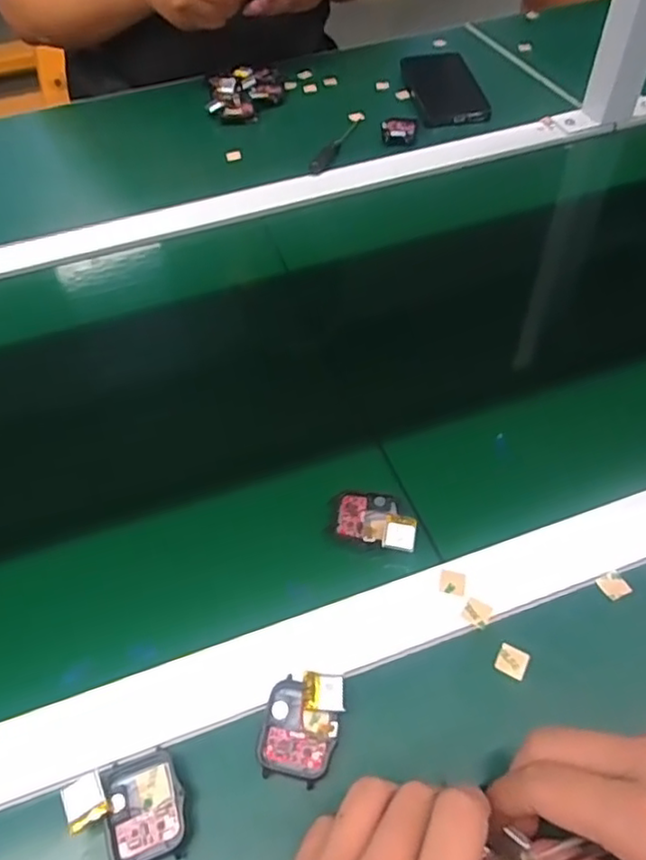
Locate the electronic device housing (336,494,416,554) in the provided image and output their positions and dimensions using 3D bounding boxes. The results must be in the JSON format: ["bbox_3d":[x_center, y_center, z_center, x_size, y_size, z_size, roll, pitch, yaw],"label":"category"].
[{"bbox_3d":[0.034,0.056,0.387,0.050,0.014,0.042,7,54,9],"label":"electronic device housing"}]

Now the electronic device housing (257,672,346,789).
[{"bbox_3d":[-0.011,0.150,0.314,0.038,0.018,0.049,10,54,11],"label":"electronic device housing"}]

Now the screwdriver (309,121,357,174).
[{"bbox_3d":[0.014,-0.321,0.689,0.019,0.009,0.127,15,53,15],"label":"screwdriver"}]

